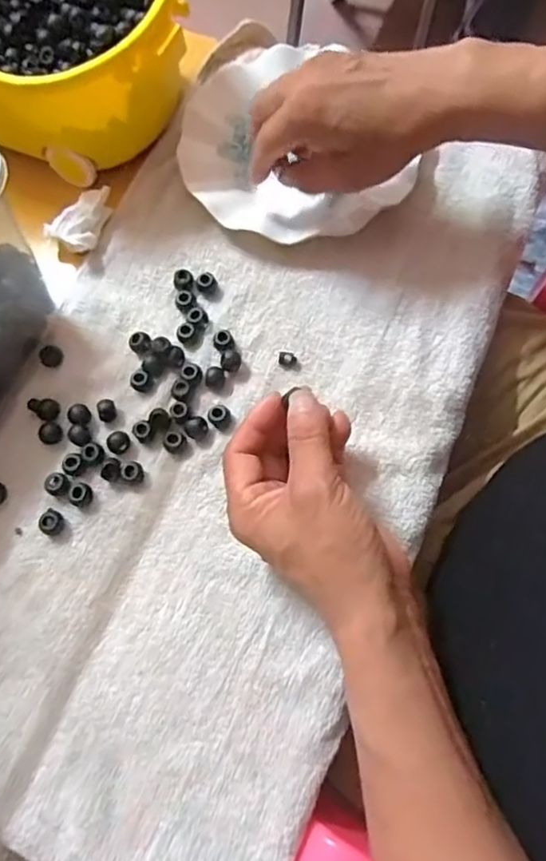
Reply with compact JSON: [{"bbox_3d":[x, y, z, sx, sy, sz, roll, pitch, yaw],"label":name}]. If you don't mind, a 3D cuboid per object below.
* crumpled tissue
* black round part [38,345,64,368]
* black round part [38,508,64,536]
[{"bbox_3d":[-0.143,-0.162,0.460,0.036,0.016,0.060,35,76,15],"label":"crumpled tissue"},{"bbox_3d":[-0.161,-0.054,0.432,0.016,0.011,0.015,-1,70,4],"label":"black round part"},{"bbox_3d":[-0.145,0.060,0.390,0.013,0.008,0.016,19,73,11],"label":"black round part"}]

